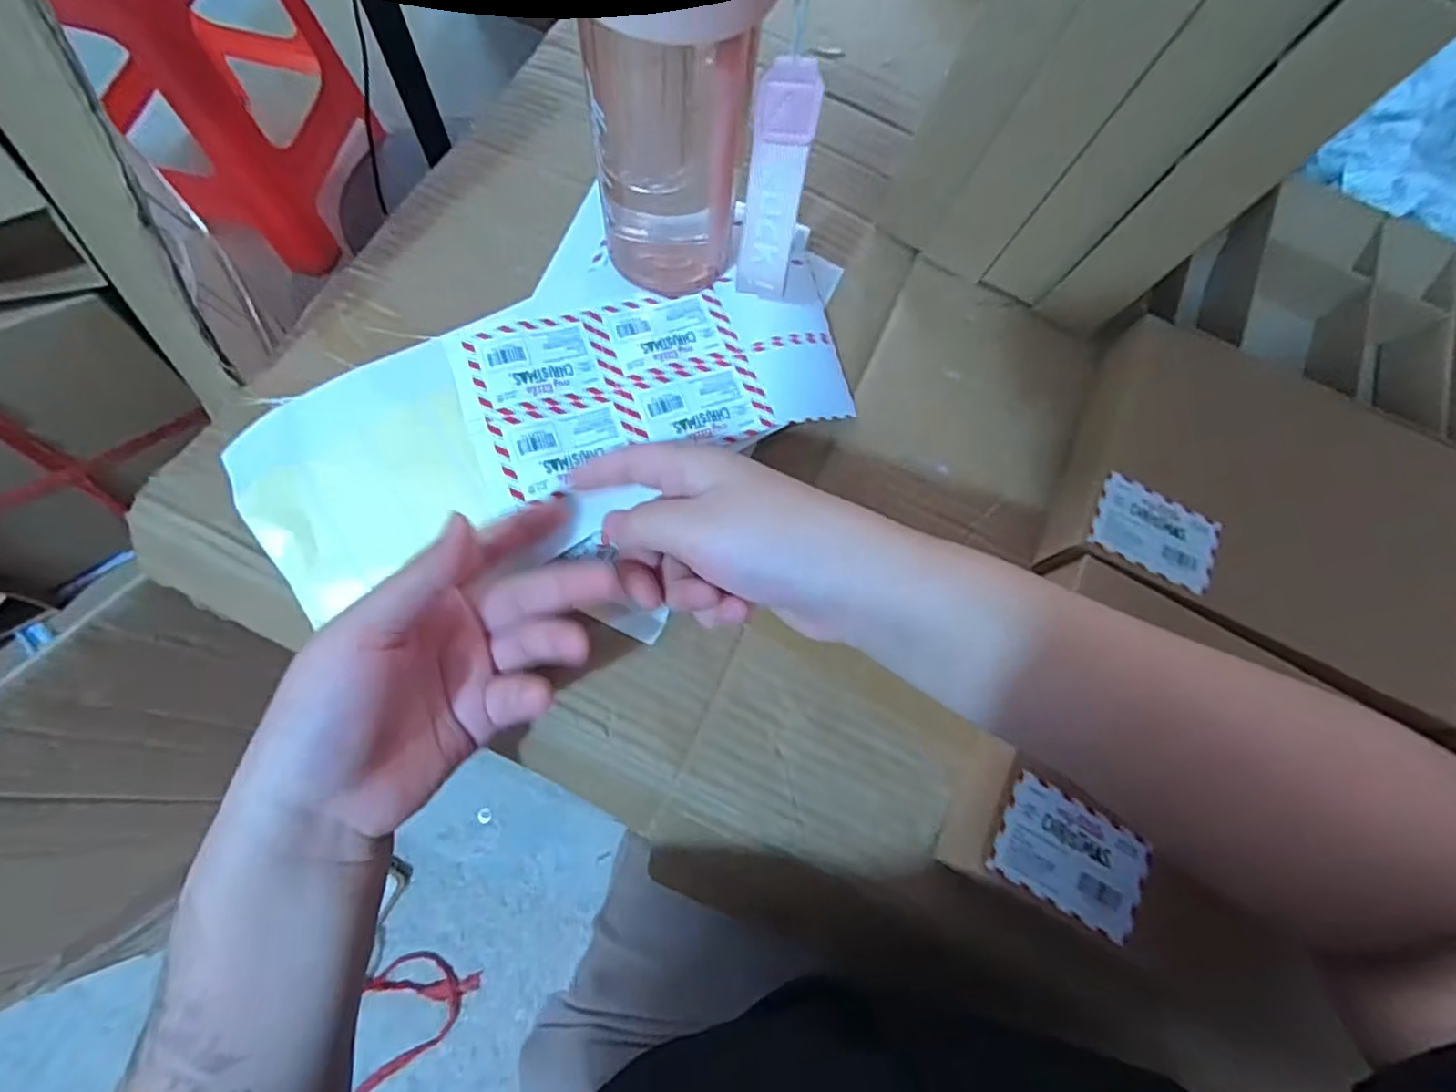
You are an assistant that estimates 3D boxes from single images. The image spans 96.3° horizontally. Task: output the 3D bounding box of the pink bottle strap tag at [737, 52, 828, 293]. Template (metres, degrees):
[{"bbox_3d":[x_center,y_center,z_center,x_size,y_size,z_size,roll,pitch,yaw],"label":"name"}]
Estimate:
[{"bbox_3d":[0.021,-0.162,0.296,0.027,0.098,0.008,11,46,2],"label":"pink bottle strap tag"}]

